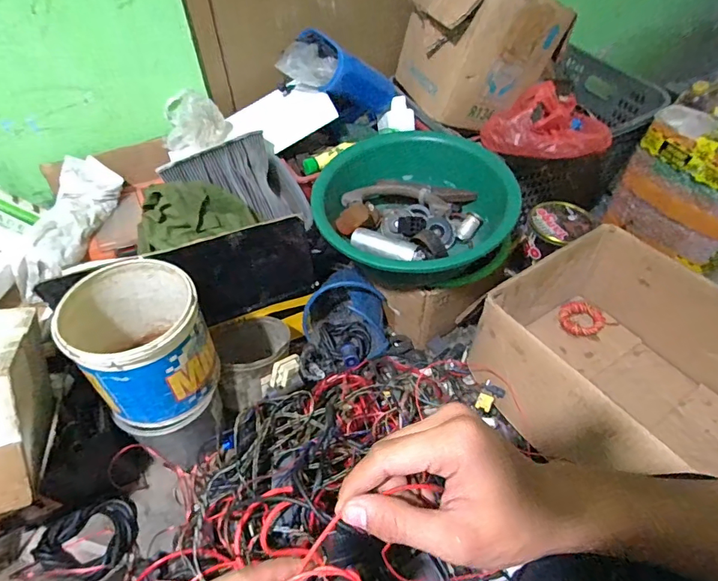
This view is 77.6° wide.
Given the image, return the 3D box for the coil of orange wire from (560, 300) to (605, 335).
[{"bbox_3d":[0.495,0.060,0.994,0.087,0.019,0.084,-1,49,1],"label":"coil of orange wire"}]

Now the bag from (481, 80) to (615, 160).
[{"bbox_3d":[0.369,-0.331,0.870,0.229,0.091,0.200,21,53,20],"label":"bag"}]

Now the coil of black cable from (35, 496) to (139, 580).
[{"bbox_3d":[-0.447,0.413,0.734,0.148,0.046,0.119,-8,49,-4],"label":"coil of black cable"}]

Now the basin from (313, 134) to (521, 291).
[{"bbox_3d":[0.089,-0.147,0.860,0.335,0.156,0.320,-1,49,1],"label":"basin"}]

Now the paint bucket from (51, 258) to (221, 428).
[{"bbox_3d":[-0.323,0.077,0.685,0.173,0.185,0.187,-1,49,1],"label":"paint bucket"}]

